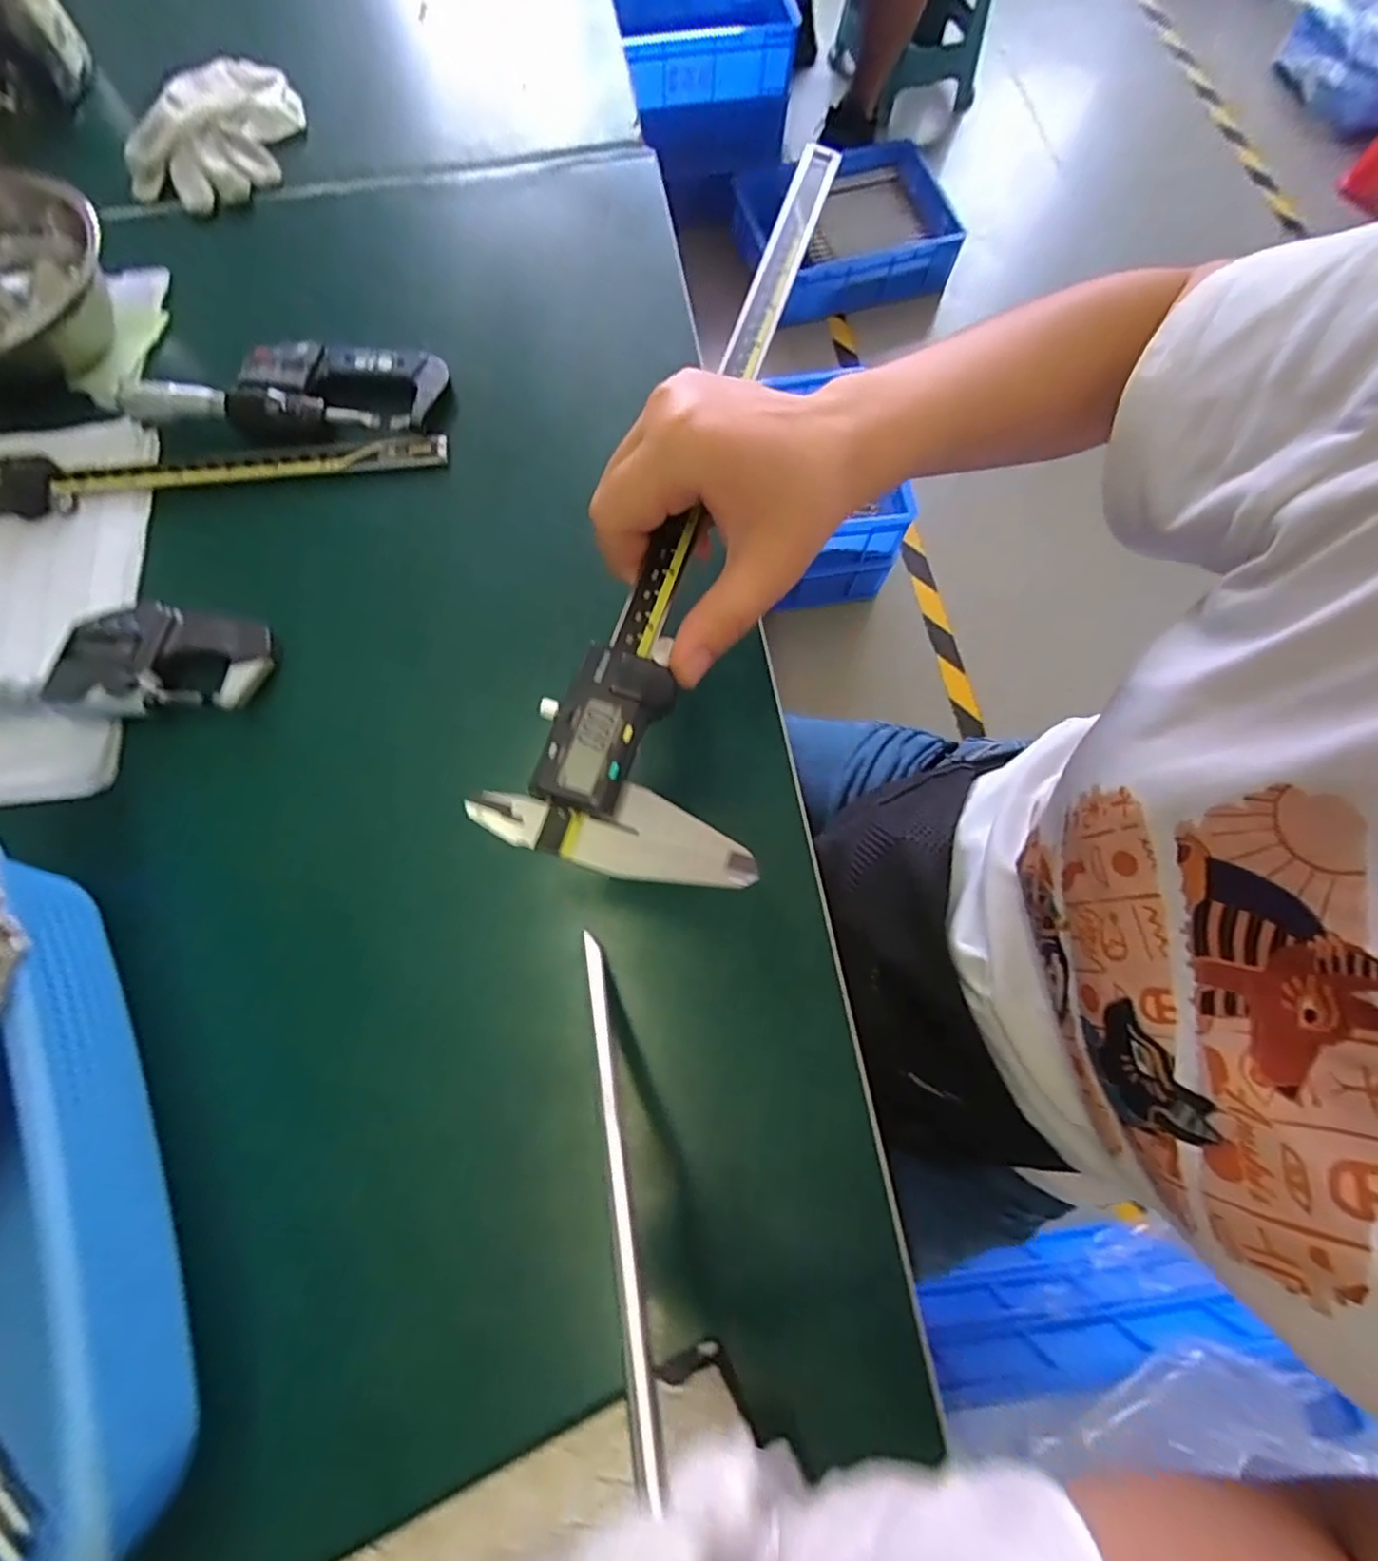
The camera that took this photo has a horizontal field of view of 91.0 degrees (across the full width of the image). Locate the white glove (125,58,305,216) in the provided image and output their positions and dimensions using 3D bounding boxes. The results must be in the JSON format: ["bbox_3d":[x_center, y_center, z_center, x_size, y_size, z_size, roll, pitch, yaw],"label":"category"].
[{"bbox_3d":[-0.296,-0.414,0.434,0.075,0.027,0.119,36,75,11],"label":"white glove"}]

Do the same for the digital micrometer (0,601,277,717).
[{"bbox_3d":[-0.284,-0.059,0.326,0.152,0.022,0.055,0,72,0],"label":"digital micrometer"}]

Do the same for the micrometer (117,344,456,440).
[{"bbox_3d":[-0.221,-0.214,0.371,0.167,0.019,0.053,0,72,0],"label":"micrometer"}]

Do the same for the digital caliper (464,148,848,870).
[{"bbox_3d":[0.017,-0.136,0.278,0.089,0.018,0.361,14,71,4],"label":"digital caliper"}]

